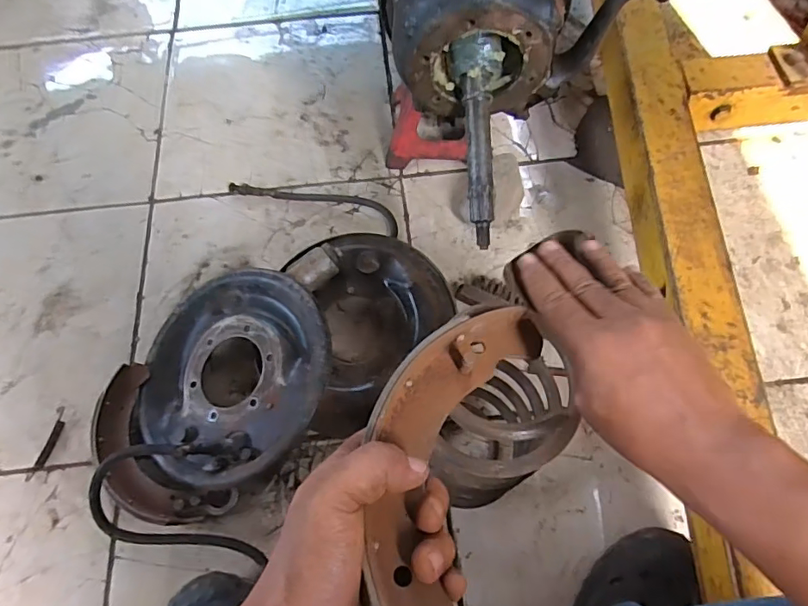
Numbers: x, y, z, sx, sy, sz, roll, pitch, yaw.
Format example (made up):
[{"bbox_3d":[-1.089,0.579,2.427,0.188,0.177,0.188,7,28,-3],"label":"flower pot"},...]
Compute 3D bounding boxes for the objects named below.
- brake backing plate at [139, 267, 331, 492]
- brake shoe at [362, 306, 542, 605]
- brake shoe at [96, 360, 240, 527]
[{"bbox_3d":[-0.224,0.085,0.656,0.265,0.035,0.263,-6,68,16],"label":"brake backing plate"},{"bbox_3d":[0.029,0.094,0.277,0.095,0.030,0.223,6,56,1],"label":"brake shoe"},{"bbox_3d":[-0.326,0.193,0.664,0.111,0.039,0.231,-40,70,-15],"label":"brake shoe"}]

